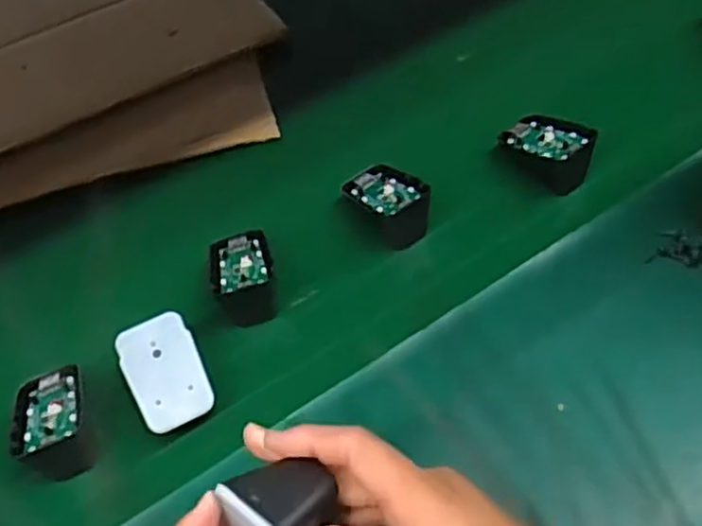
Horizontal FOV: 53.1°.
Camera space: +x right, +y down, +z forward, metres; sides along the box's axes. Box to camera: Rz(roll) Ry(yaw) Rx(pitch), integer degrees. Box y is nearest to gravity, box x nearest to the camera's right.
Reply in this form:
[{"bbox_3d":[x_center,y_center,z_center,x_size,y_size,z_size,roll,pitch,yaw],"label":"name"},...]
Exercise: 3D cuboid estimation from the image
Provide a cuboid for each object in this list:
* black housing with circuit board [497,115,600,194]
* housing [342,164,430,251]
[{"bbox_3d":[0.149,-0.085,0.533,0.043,0.045,0.070,-36,57,-19],"label":"black housing with circuit board"},{"bbox_3d":[0.027,-0.047,0.516,0.038,0.035,0.068,-33,56,-17],"label":"housing"}]

